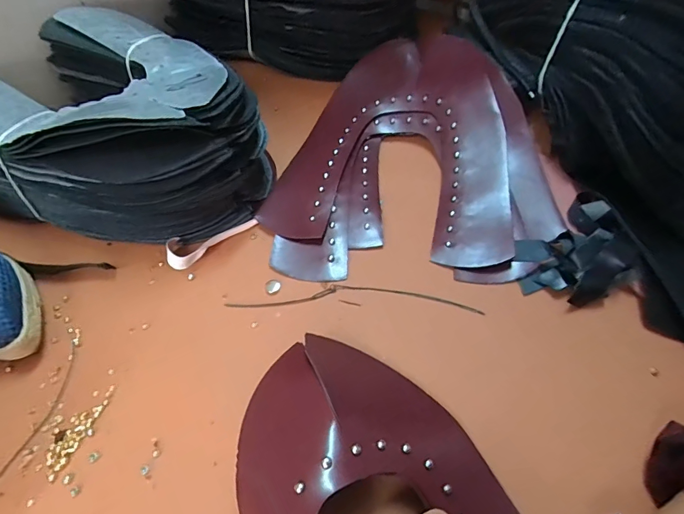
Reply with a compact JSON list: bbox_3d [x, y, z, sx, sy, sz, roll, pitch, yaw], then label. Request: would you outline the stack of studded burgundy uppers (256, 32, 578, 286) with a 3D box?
[{"bbox_3d":[0.070,-0.117,0.406,0.267,0.041,0.306,3,56,5],"label":"stack of studded burgundy uppers"}]

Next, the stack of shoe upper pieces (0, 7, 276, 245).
[{"bbox_3d":[-0.215,-0.117,0.375,0.283,0.114,0.218,26,61,19],"label":"stack of shoe upper pieces"}]

